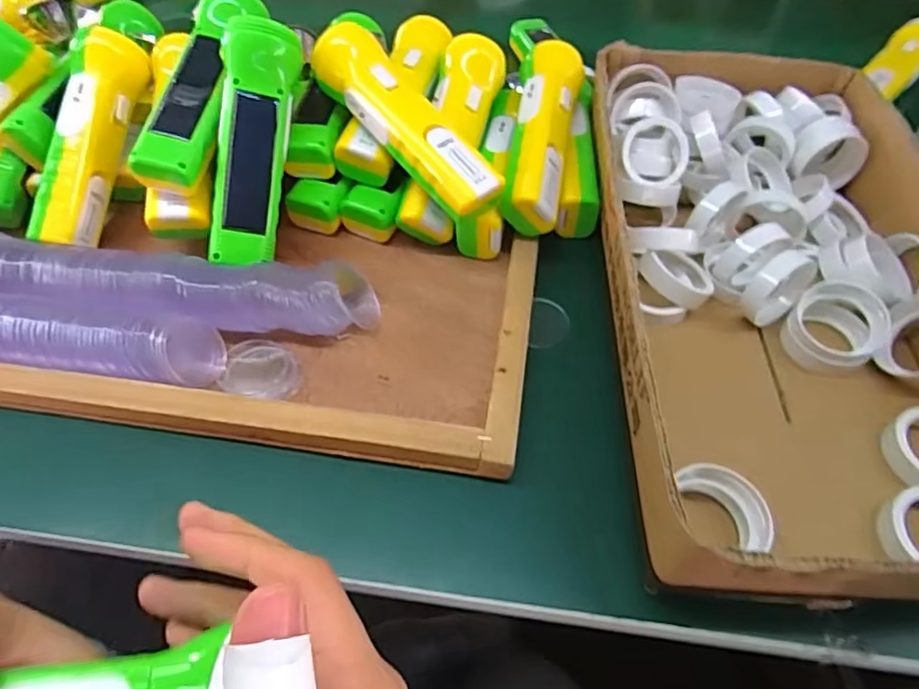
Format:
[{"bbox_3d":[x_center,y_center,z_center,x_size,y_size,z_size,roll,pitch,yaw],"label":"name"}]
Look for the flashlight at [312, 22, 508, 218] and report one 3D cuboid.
[{"bbox_3d":[-0.036,-0.159,0.410,0.052,0.033,0.166,-35,77,-25],"label":"flashlight"}]

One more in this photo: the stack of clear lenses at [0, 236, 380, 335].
[{"bbox_3d":[-0.244,-0.040,0.394,0.365,0.040,0.057,5,52,3],"label":"stack of clear lenses"}]

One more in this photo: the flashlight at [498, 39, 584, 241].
[{"bbox_3d":[0.063,-0.164,0.446,0.047,0.038,0.166,10,69,7],"label":"flashlight"}]

